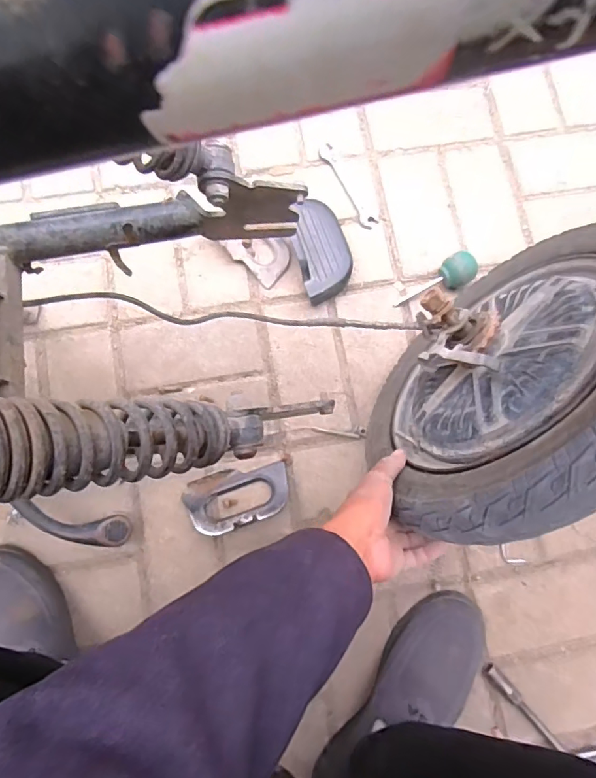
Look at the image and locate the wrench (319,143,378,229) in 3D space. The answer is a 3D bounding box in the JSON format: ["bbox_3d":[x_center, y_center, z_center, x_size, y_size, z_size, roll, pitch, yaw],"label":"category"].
[{"bbox_3d":[0.072,-0.298,0.720,0.025,0.008,0.150,-26,81,-6],"label":"wrench"}]

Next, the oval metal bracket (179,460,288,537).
[{"bbox_3d":[-0.076,0.136,0.627,0.132,0.019,0.073,-17,80,-4],"label":"oval metal bracket"}]

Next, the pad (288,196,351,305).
[{"bbox_3d":[0.031,-0.194,0.681,0.074,0.041,0.139,-17,80,-4],"label":"pad"}]

